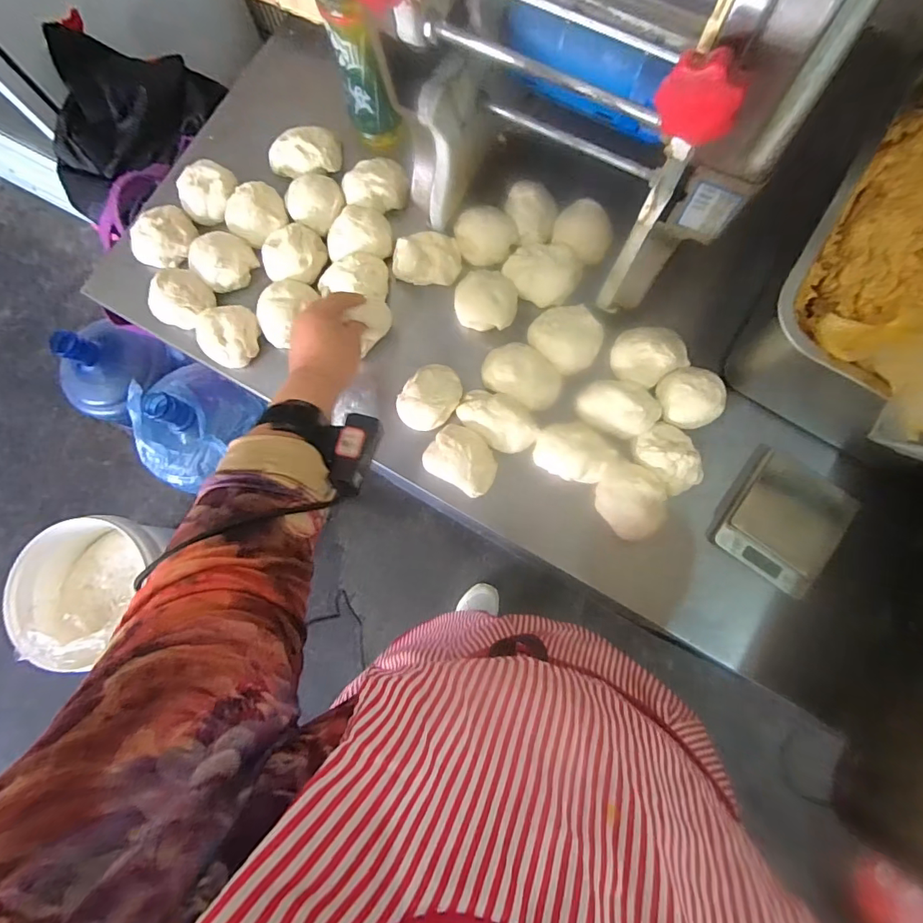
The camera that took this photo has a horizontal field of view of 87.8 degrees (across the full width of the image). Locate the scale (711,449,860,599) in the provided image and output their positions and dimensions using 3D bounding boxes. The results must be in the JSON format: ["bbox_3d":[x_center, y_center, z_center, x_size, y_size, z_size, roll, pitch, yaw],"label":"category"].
[{"bbox_3d":[0.343,0.062,0.504,0.106,0.016,0.125,34,82,7],"label":"scale"}]

